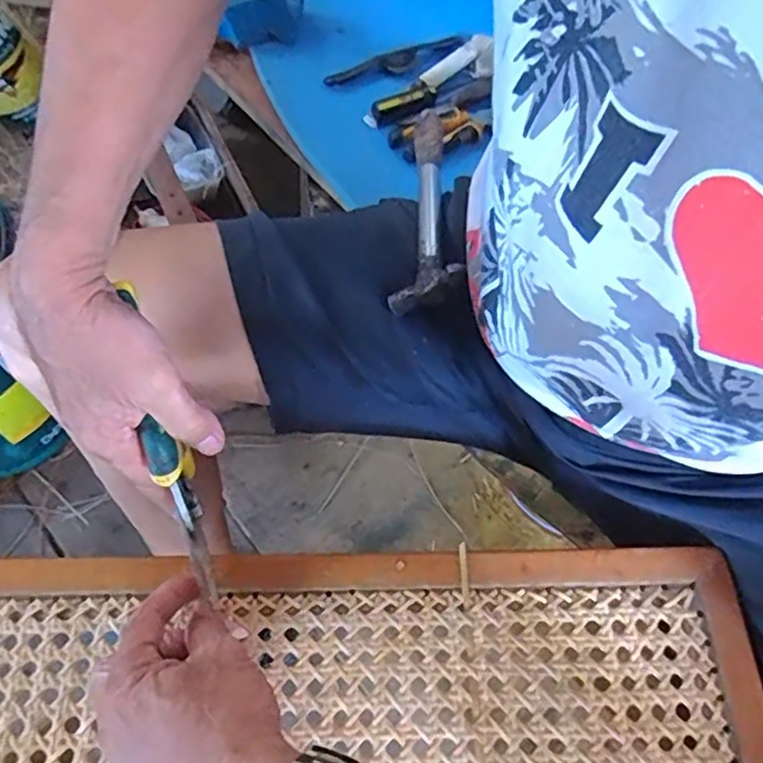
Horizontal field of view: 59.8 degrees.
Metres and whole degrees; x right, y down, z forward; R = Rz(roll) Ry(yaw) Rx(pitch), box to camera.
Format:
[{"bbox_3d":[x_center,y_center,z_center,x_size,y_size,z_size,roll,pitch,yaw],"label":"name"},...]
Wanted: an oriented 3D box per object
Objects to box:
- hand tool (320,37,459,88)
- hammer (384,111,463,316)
[{"bbox_3d":[0.018,-0.407,0.839,0.195,0.024,0.028,-27,65,-12],"label":"hand tool"},{"bbox_3d":[0.044,-0.150,0.529,0.056,0.041,0.223,6,63,5],"label":"hammer"}]

